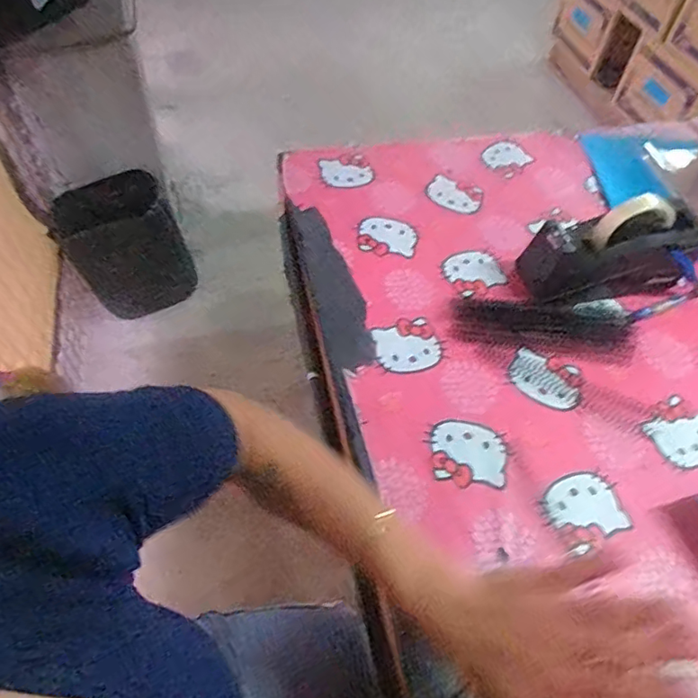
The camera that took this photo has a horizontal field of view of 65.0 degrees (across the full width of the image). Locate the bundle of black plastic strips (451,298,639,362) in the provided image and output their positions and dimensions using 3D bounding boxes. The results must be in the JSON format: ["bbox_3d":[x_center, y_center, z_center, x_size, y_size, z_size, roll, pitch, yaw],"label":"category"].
[{"bbox_3d":[0.234,-0.025,0.655,0.217,0.009,0.066,9,56,0],"label":"bundle of black plastic strips"}]

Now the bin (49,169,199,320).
[{"bbox_3d":[-0.645,-0.293,1.601,0.314,0.357,0.235,-23,61,-19],"label":"bin"}]

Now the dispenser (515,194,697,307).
[{"bbox_3d":[0.324,-0.118,0.665,0.208,0.108,0.078,-7,57,-10],"label":"dispenser"}]

